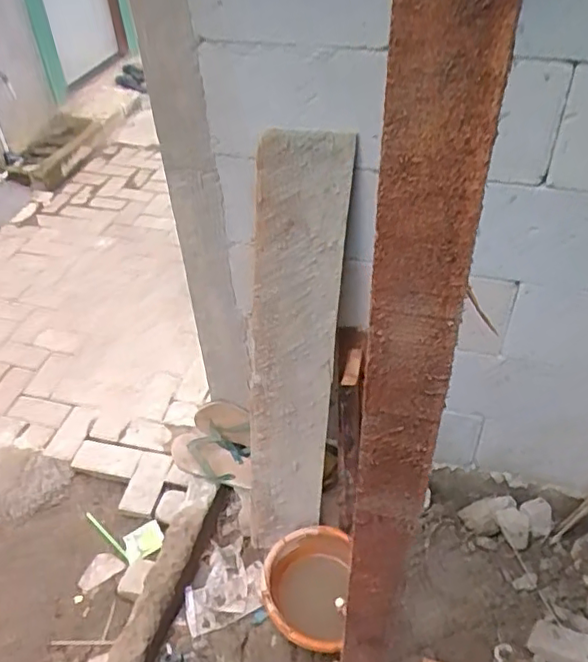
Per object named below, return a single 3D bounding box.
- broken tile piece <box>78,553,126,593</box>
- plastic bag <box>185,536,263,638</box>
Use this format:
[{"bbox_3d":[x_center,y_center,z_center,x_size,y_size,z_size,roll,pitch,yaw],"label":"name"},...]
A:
[{"bbox_3d":[-0.558,0.684,1.712,0.128,0.018,0.081,-30,51,-19],"label":"broken tile piece"},{"bbox_3d":[-0.178,0.610,1.471,0.188,0.035,0.212,-14,44,-11],"label":"plastic bag"}]

